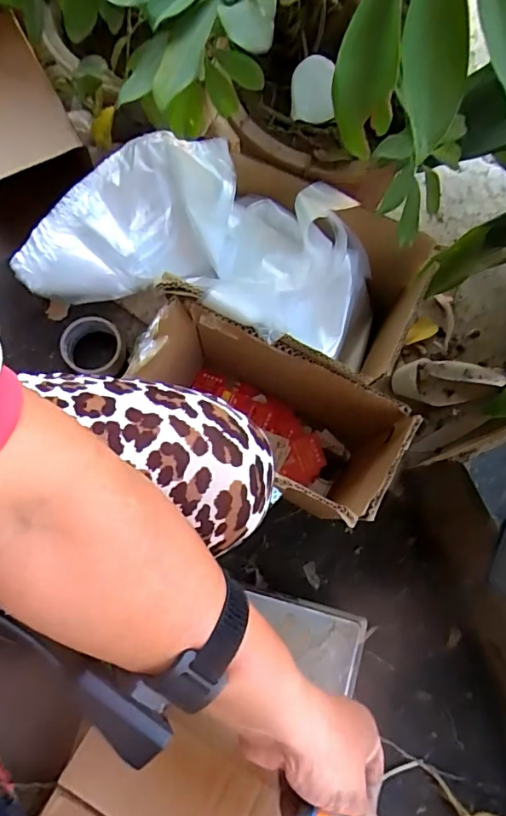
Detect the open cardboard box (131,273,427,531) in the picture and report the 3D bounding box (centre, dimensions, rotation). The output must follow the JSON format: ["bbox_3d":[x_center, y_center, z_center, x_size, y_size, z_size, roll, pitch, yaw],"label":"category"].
[{"bbox_3d":[0.011,0.019,0.631,0.300,0.246,0.146,29,80,5],"label":"open cardboard box"}]

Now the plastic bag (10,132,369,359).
[{"bbox_3d":[-0.060,-0.203,0.581,0.386,0.071,0.223,16,79,2],"label":"plastic bag"}]

